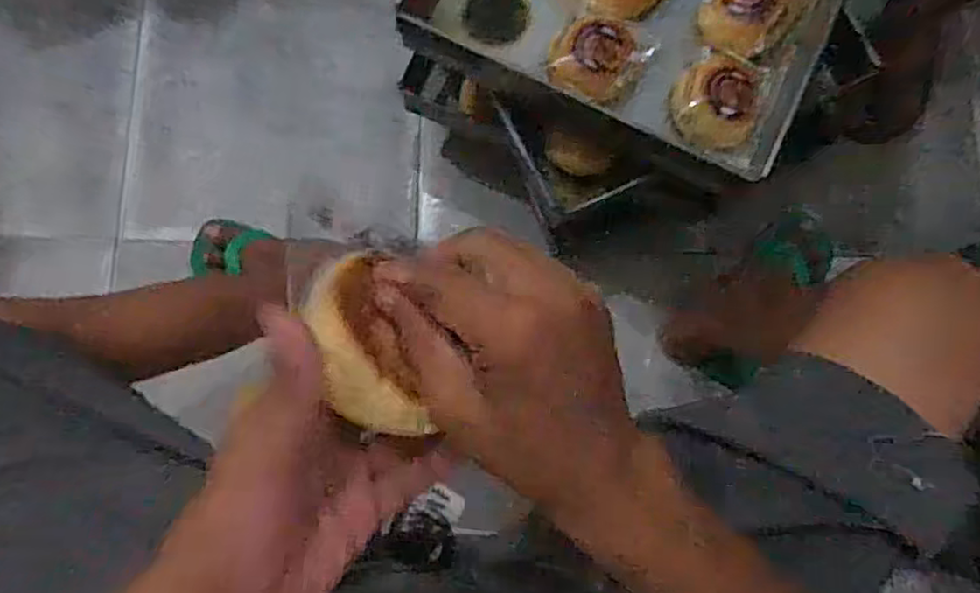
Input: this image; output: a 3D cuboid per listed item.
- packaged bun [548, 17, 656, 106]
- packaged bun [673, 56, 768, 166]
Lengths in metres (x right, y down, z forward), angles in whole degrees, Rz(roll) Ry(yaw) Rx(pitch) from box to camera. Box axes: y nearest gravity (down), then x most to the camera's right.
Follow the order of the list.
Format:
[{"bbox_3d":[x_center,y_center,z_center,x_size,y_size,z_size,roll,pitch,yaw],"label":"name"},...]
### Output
[{"bbox_3d":[0.112,-0.249,0.736,0.100,0.048,0.077,27,80,3],"label":"packaged bun"},{"bbox_3d":[0.242,-0.201,0.722,0.101,0.040,0.091,27,84,6],"label":"packaged bun"}]

